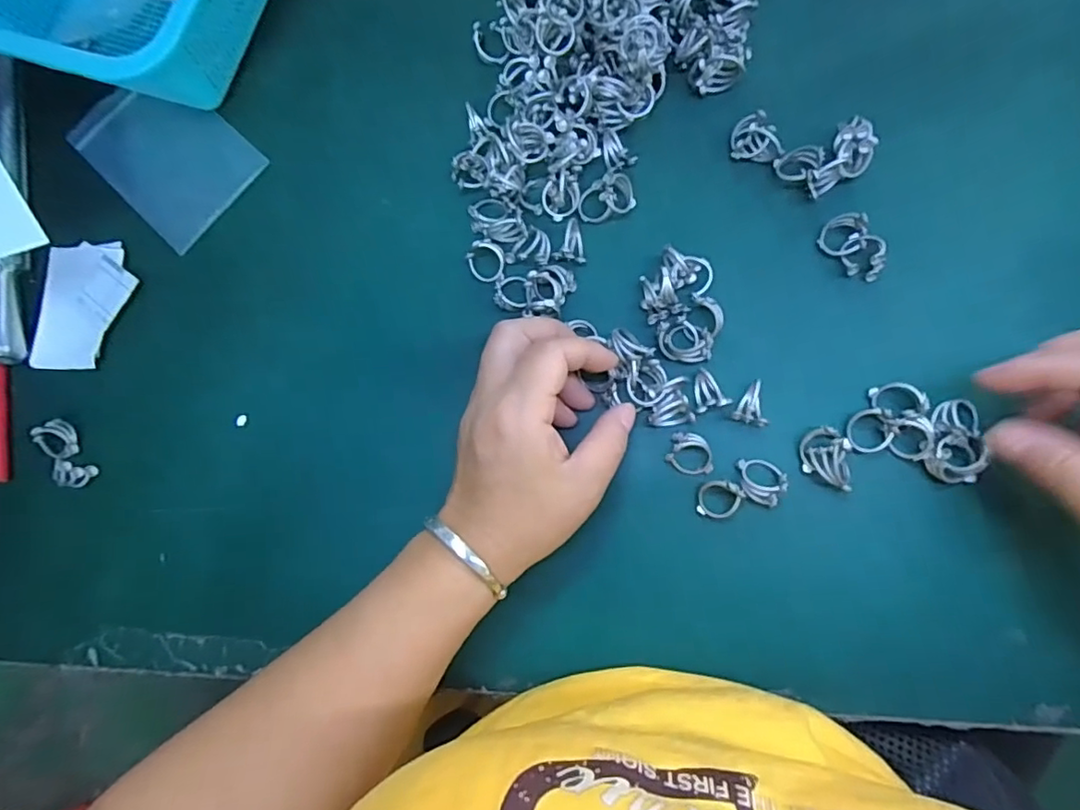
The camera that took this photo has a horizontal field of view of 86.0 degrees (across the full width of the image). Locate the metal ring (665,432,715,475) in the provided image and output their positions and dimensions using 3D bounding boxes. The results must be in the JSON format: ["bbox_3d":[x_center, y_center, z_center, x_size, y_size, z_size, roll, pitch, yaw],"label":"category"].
[{"bbox_3d":[0.078,0.025,0.295,0.025,0.012,0.020,20,86,11],"label":"metal ring"}]

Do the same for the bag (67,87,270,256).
[{"bbox_3d":[-0.236,-0.161,0.365,0.120,0.005,0.077,42,88,10],"label":"bag"}]

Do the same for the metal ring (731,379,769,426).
[{"bbox_3d":[0.109,-0.001,0.297,0.016,0.012,0.022,14,87,10],"label":"metal ring"}]

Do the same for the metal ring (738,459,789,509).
[{"bbox_3d":[0.110,0.038,0.290,0.026,0.013,0.020,31,88,11],"label":"metal ring"}]

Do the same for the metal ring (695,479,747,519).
[{"bbox_3d":[0.091,0.048,0.291,0.021,0.011,0.020,-1,82,8],"label":"metal ring"}]

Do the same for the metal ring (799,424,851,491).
[{"bbox_3d":[0.143,0.026,0.289,0.023,0.012,0.031,-1,82,8],"label":"metal ring"}]

